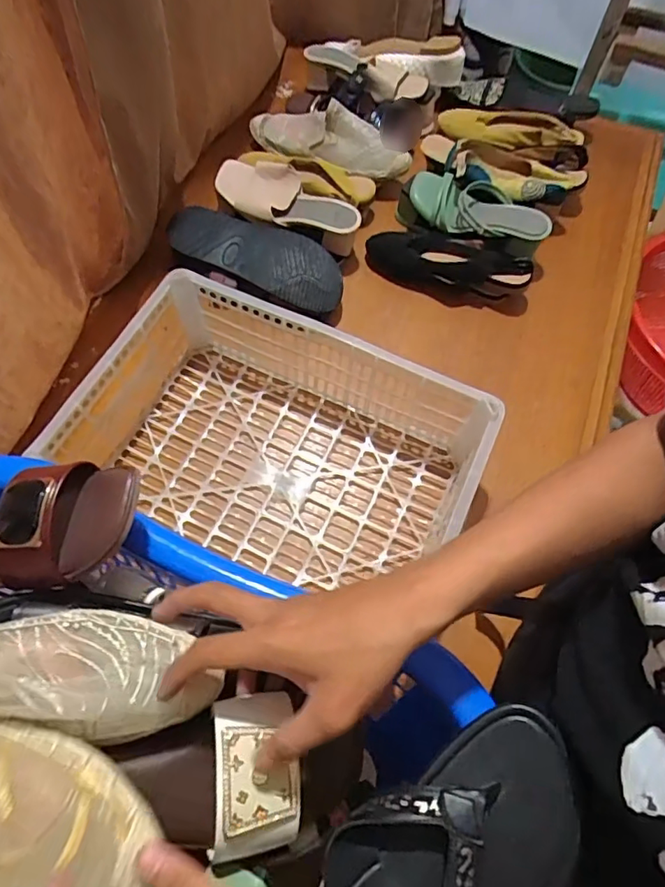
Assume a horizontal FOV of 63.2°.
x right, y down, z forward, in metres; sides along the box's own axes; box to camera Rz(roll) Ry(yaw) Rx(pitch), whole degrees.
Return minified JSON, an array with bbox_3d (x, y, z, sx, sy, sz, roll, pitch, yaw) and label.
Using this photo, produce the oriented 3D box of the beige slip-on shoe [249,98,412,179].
[{"bbox_3d":[-0.010,-0.516,0.913,0.283,0.082,0.073,26,66,10],"label":"beige slip-on shoe"}]

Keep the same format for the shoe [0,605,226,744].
[{"bbox_3d":[-0.197,0.150,0.346,0.241,0.059,0.083,0,64,-10],"label":"shoe"}]

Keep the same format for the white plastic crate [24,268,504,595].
[{"bbox_3d":[-0.068,0.012,0.658,0.444,0.145,0.293,24,66,9],"label":"white plastic crate"}]

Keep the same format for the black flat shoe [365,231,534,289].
[{"bbox_3d":[0.177,-0.282,0.852,0.252,0.059,0.082,18,65,6],"label":"black flat shoe"}]

